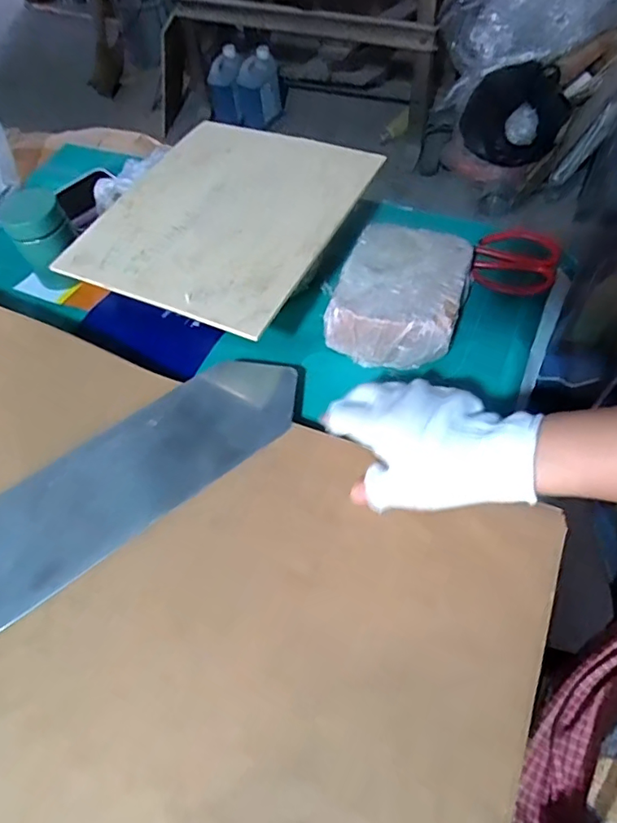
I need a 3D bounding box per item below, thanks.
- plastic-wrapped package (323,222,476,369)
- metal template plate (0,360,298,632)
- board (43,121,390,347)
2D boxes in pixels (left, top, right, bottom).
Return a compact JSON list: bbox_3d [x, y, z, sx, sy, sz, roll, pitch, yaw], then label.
[{"bbox_3d":[0.092,-0.117,0.517,0.116,0.056,0.149,17,62,13],"label":"plastic-wrapped package"},{"bbox_3d":[-0.146,0.050,0.416,0.321,0.009,0.091,-37,64,-17],"label":"metal template plate"},{"bbox_3d":[-0.085,-0.205,0.536,0.239,0.009,0.273,21,61,20],"label":"board"}]

